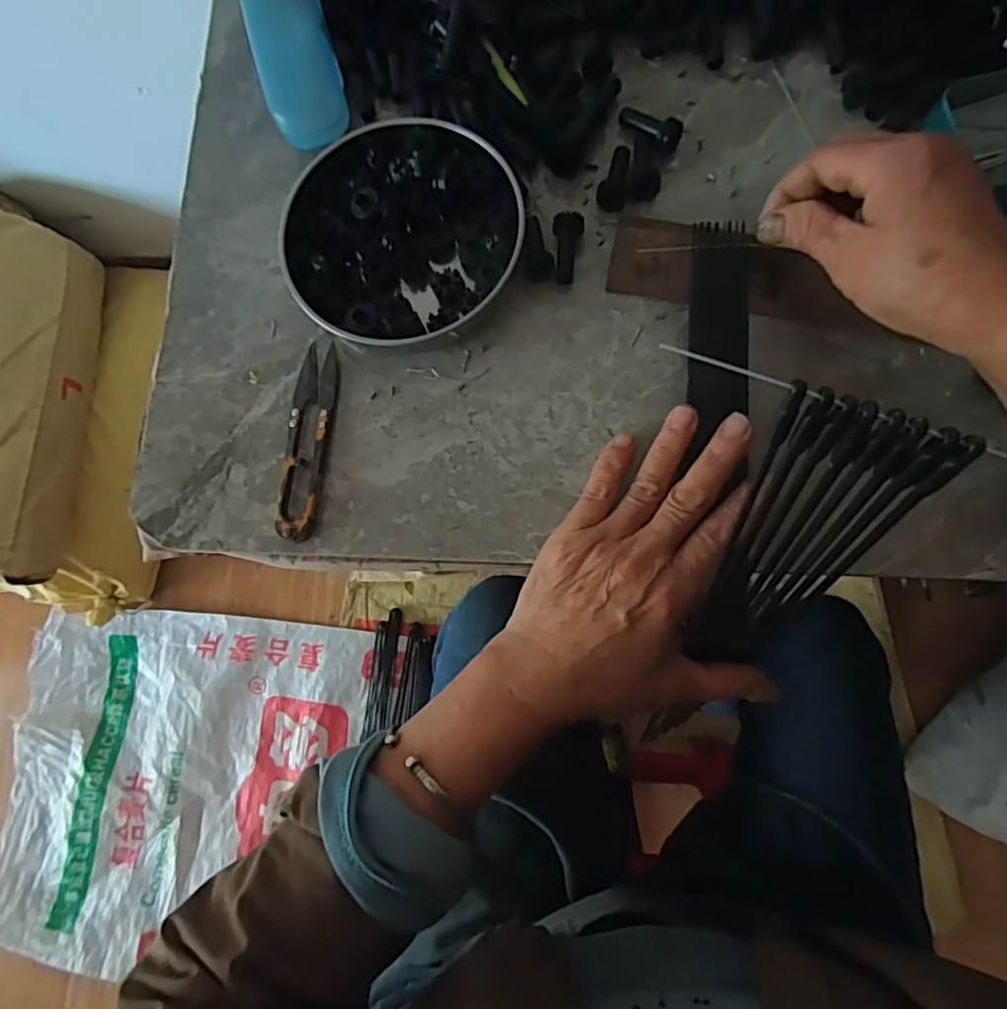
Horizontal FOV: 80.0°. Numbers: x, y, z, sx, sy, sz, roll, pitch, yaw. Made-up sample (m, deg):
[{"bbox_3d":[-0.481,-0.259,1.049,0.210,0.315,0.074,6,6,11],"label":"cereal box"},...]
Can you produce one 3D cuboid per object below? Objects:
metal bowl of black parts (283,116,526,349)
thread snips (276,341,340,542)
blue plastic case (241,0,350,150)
[{"bbox_3d":[-0.059,-0.156,0.351,0.135,0.025,0.131,-1,79,6],"label":"metal bowl of black parts"},{"bbox_3d":[-0.115,-0.037,0.345,0.024,0.017,0.115,4,80,7],"label":"thread snips"},{"bbox_3d":[-0.135,-0.298,0.379,0.046,0.021,0.148,-17,85,4],"label":"blue plastic case"}]

